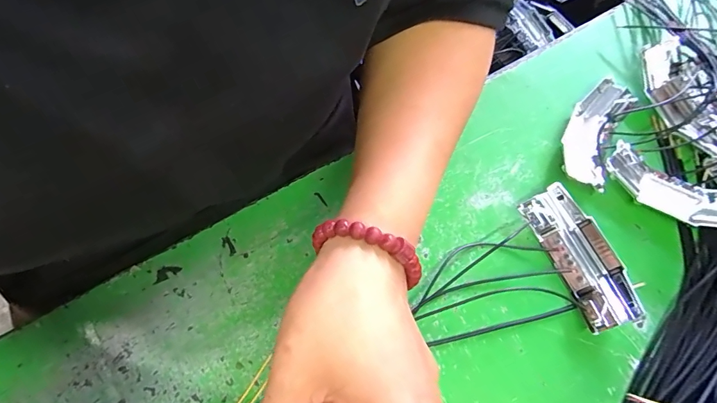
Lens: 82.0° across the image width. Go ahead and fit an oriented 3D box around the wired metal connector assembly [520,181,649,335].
[{"bbox_3d":[0.153,0.037,0.284,0.042,0.018,0.096,-19,69,-9],"label":"wired metal connector assembly"}]

